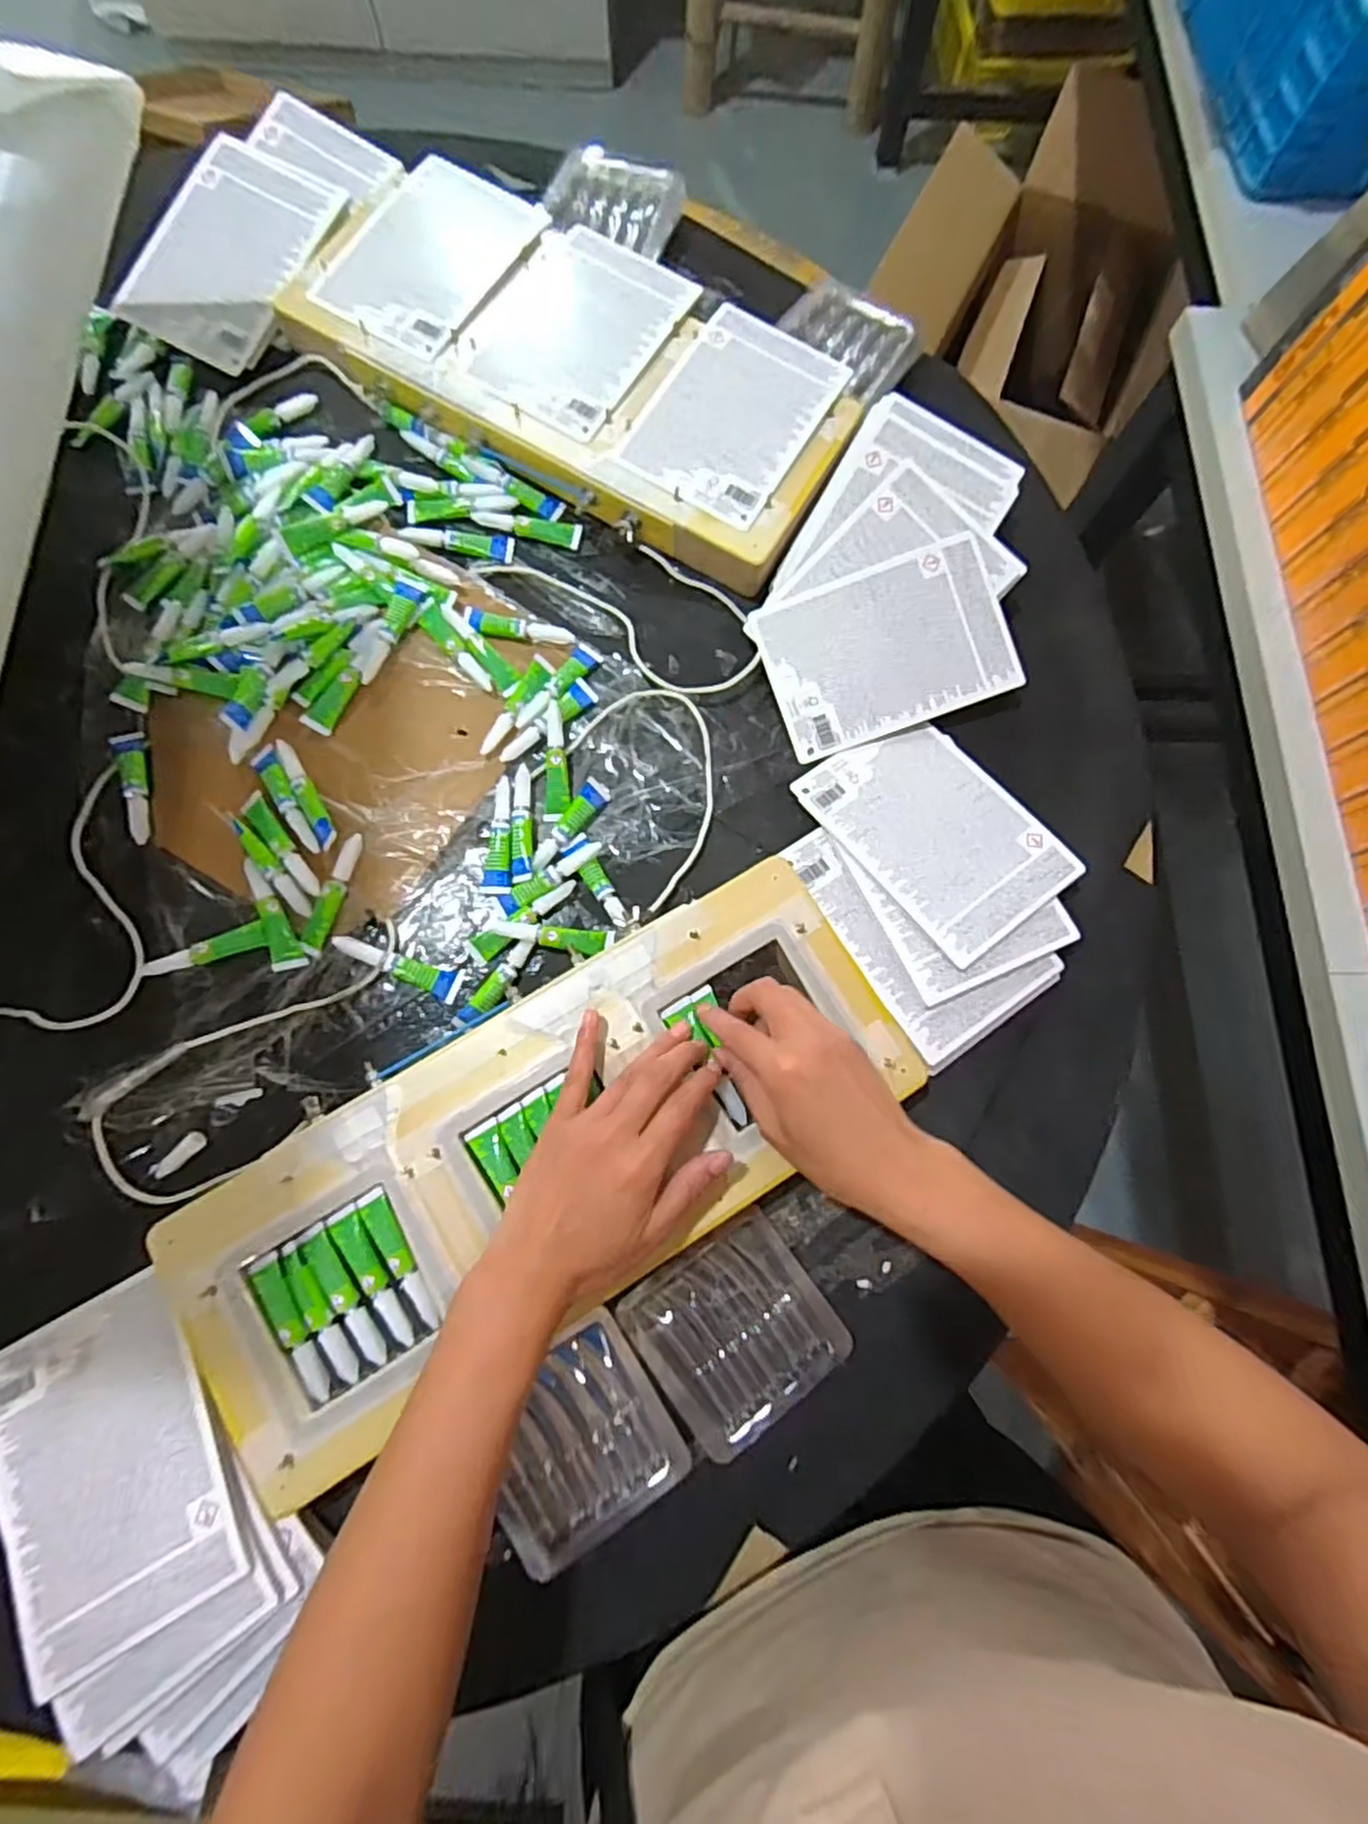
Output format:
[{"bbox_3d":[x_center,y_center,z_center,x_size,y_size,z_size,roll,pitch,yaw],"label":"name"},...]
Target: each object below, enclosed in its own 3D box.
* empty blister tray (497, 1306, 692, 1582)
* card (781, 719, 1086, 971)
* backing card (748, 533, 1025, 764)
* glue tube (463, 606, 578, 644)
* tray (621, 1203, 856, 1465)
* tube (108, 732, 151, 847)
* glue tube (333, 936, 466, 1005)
[{"bbox_3d":[-0.062,0.301,0.412,0.103,0.015,0.100,-33,80,-9],"label":"empty blister tray"},{"bbox_3d":[0.173,-0.058,0.490,0.114,0.006,0.165,-35,72,-10],"label":"card"},{"bbox_3d":[0.145,-0.188,0.512,0.167,0.005,0.114,-19,91,3],"label":"backing card"},{"bbox_3d":[-0.120,-0.203,0.517,0.078,0.012,0.021,11,77,1],"label":"glue tube"},{"bbox_3d":[0.033,0.249,0.429,0.102,0.019,0.104,-32,80,-8],"label":"tray"},{"bbox_3d":[-0.368,-0.084,0.484,0.017,0.009,0.079,-18,78,-6],"label":"tube"},{"bbox_3d":[-0.184,0.034,0.461,0.081,0.008,0.021,24,80,-11],"label":"glue tube"}]

